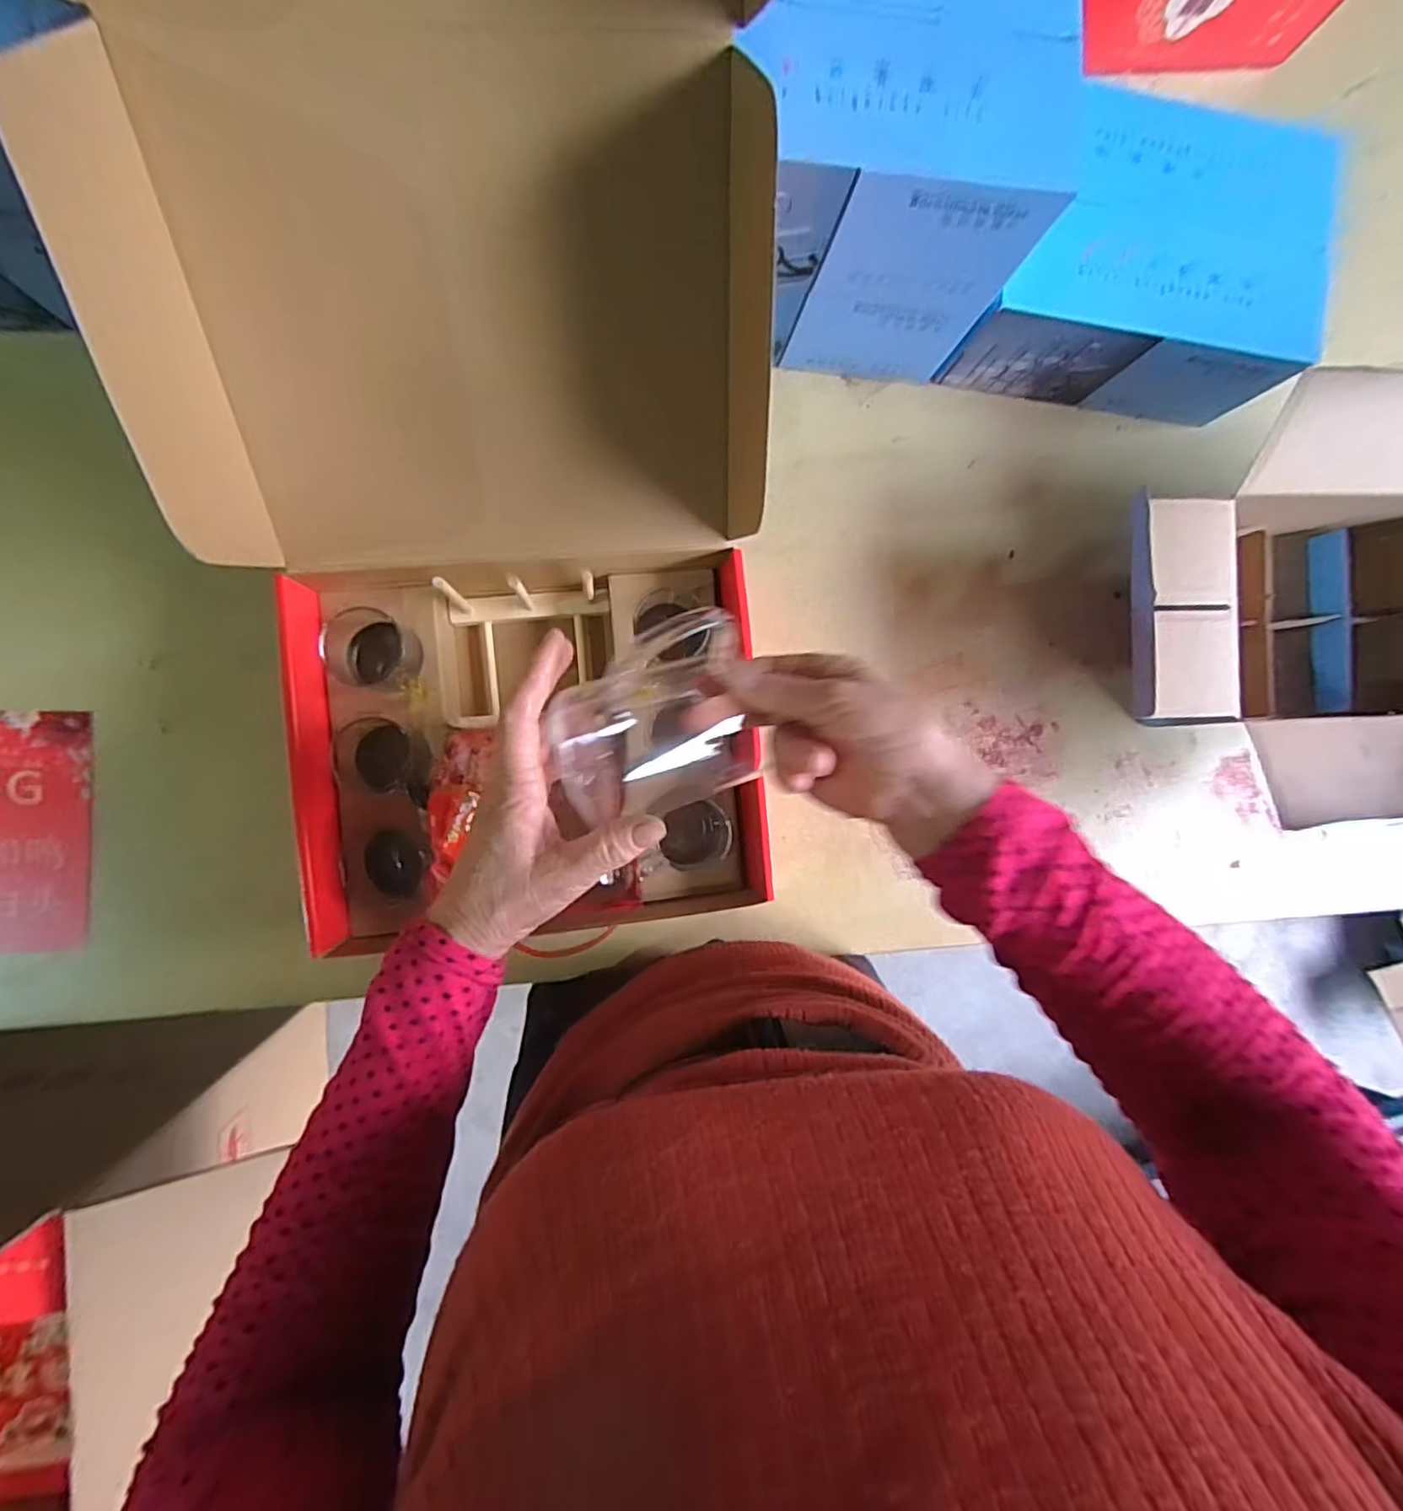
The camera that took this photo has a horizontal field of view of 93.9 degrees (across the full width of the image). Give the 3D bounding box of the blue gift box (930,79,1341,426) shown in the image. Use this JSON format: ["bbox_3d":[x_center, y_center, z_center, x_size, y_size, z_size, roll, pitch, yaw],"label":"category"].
[{"bbox_3d":[0.384,-0.436,0.590,0.295,0.129,0.189,4,90,-8],"label":"blue gift box"}]

